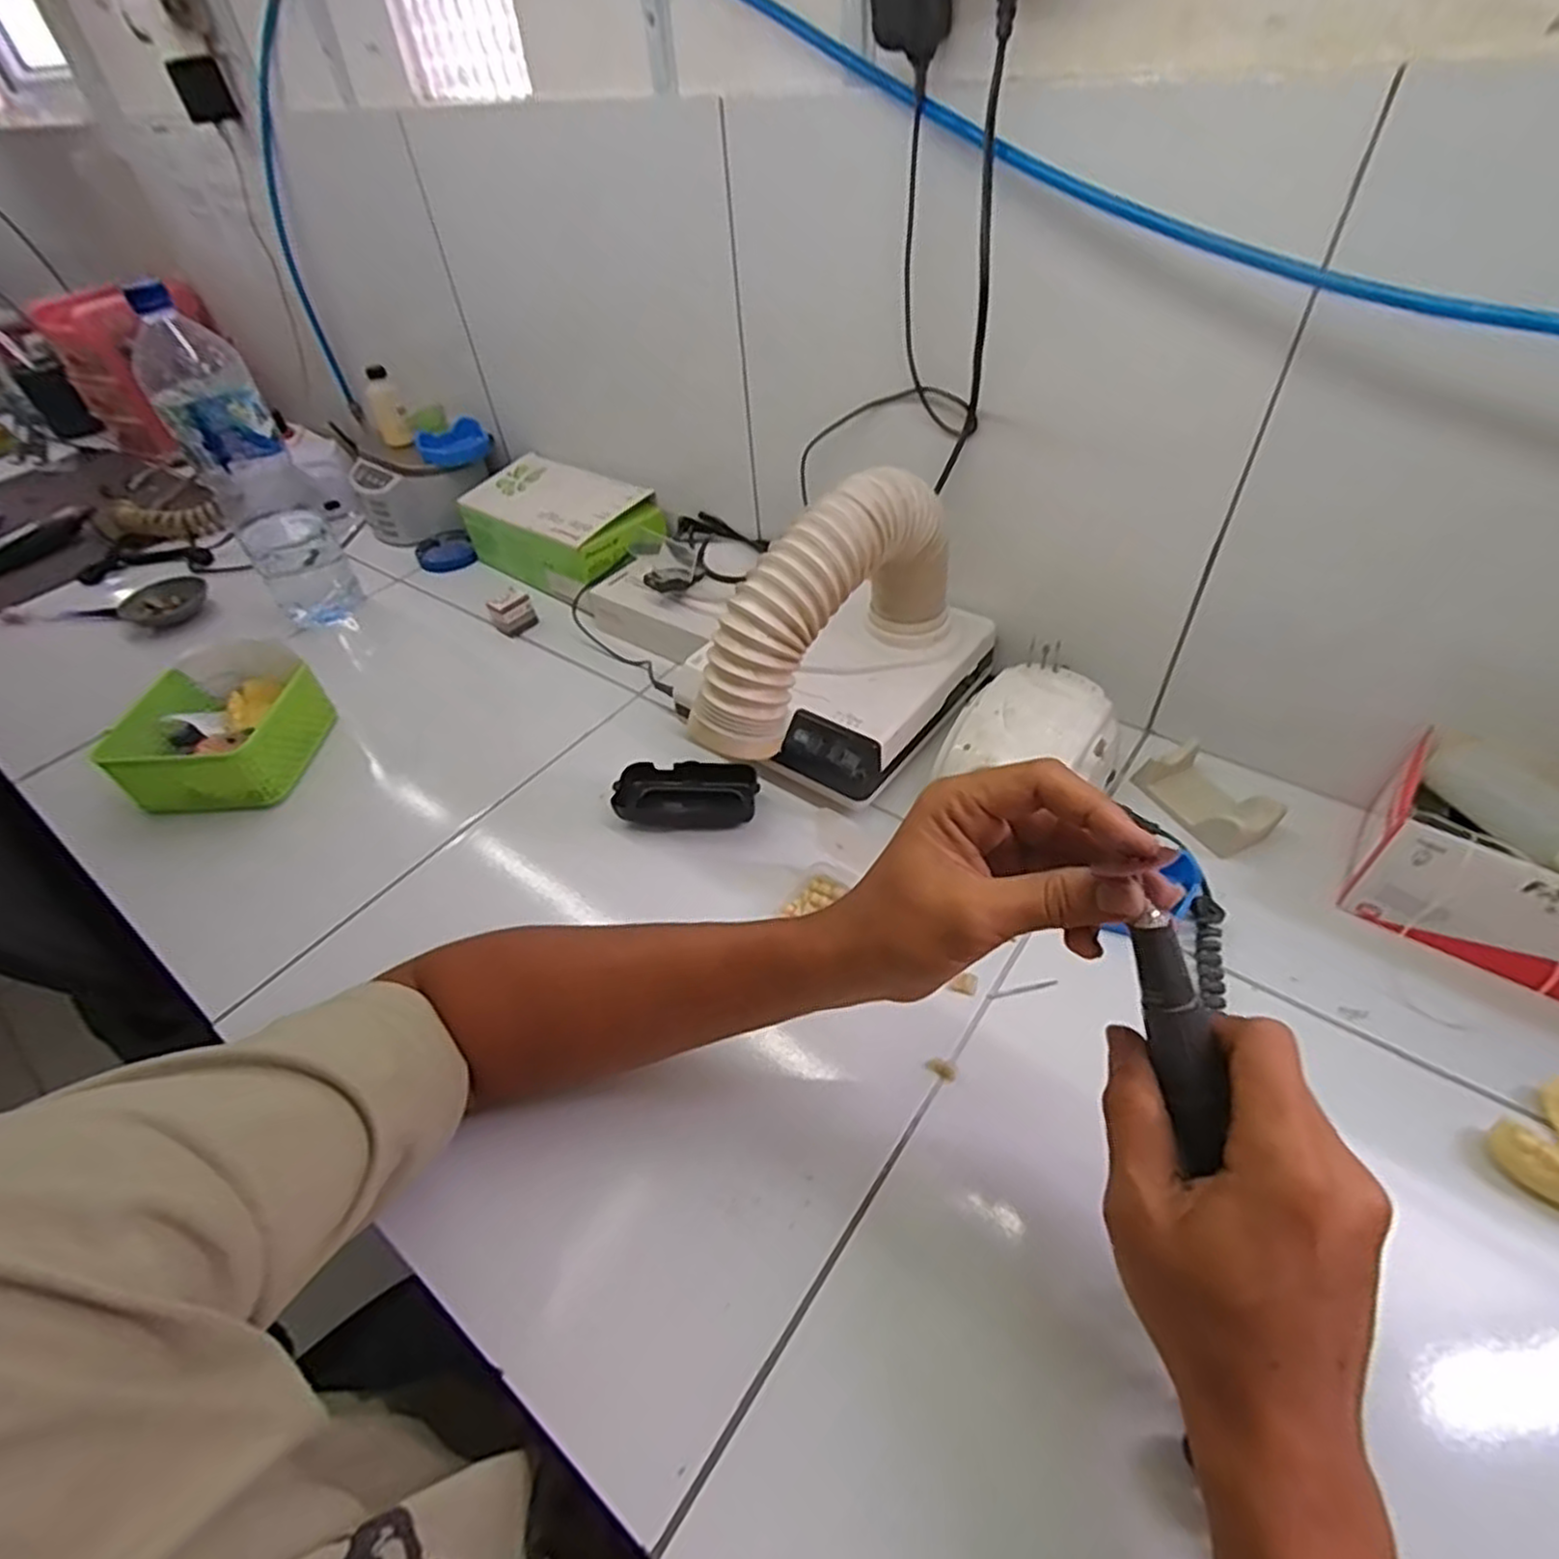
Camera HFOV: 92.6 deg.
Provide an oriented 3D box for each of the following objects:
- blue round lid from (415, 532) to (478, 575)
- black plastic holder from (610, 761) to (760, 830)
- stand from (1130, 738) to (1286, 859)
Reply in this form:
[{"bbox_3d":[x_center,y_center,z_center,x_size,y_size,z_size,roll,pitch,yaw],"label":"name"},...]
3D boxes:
[{"bbox_3d":[-0.411,-0.279,0.915,0.068,0.017,0.072,-3,59,5],"label":"blue round lid"},{"bbox_3d":[-0.071,0.013,0.590,0.108,0.030,0.050,0,45,5],"label":"black plastic holder"},{"bbox_3d":[0.311,0.013,0.544,0.053,0.033,0.083,-19,47,-14],"label":"stand"}]

